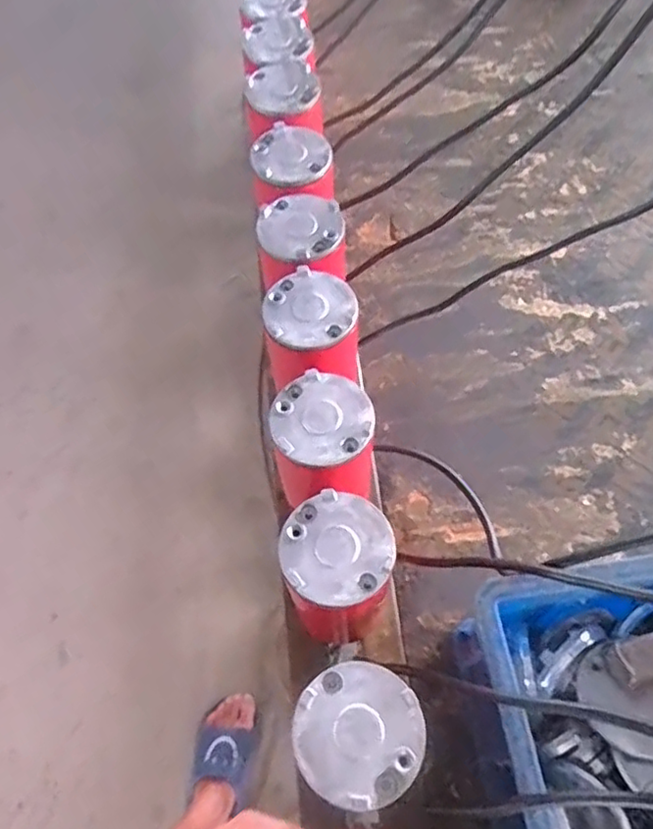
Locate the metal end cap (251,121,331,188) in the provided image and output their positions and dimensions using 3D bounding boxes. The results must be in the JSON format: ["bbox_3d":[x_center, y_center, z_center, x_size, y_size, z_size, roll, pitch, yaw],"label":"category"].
[{"bbox_3d":[-0.036,-0.245,0.592,0.072,0.008,0.078,-2,62,3],"label":"metal end cap"}]

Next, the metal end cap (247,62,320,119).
[{"bbox_3d":[-0.044,-0.336,0.646,0.074,0.011,0.082,7,63,7],"label":"metal end cap"}]

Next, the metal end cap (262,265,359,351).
[{"bbox_3d":[-0.014,-0.087,0.506,0.073,0.008,0.073,-2,62,3],"label":"metal end cap"}]

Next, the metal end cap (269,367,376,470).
[{"bbox_3d":[-0.003,0.003,0.460,0.072,0.011,0.071,-2,62,3],"label":"metal end cap"}]

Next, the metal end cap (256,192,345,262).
[{"bbox_3d":[-0.022,-0.165,0.552,0.071,0.010,0.072,-2,62,3],"label":"metal end cap"}]

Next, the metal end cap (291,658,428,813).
[{"bbox_3d":[0.019,0.185,0.366,0.073,0.010,0.073,-2,62,3],"label":"metal end cap"}]

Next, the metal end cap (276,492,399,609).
[{"bbox_3d":[0.006,0.088,0.414,0.072,0.007,0.072,-2,62,3],"label":"metal end cap"}]

